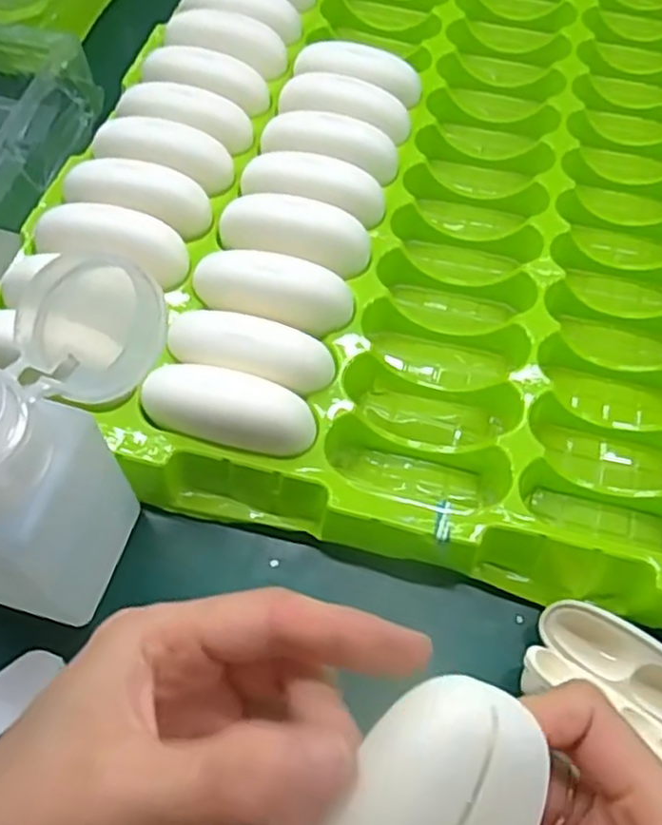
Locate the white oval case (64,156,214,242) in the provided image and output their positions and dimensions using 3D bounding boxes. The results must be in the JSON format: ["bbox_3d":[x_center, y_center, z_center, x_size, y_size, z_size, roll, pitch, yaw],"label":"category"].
[{"bbox_3d":[-0.085,-0.099,0.327,0.061,0.018,0.026,20,62,9],"label":"white oval case"}]

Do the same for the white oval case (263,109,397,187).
[{"bbox_3d":[0.001,-0.133,0.359,0.067,0.028,0.021,20,62,9],"label":"white oval case"}]

